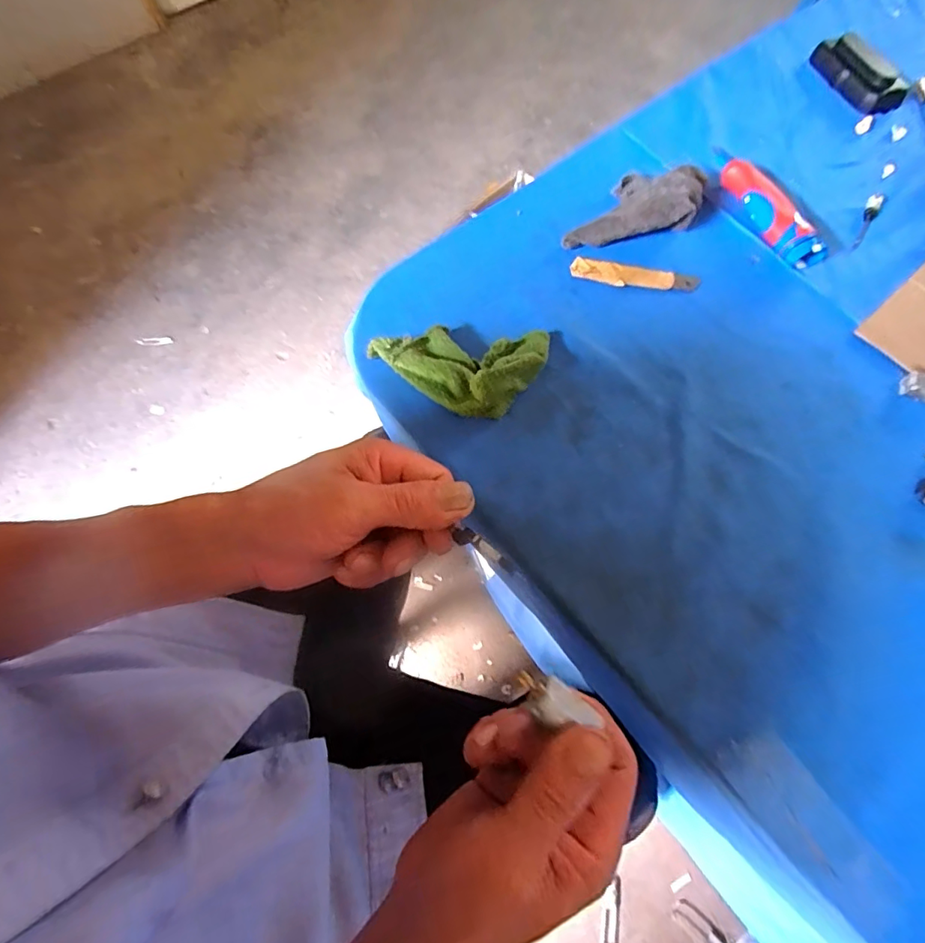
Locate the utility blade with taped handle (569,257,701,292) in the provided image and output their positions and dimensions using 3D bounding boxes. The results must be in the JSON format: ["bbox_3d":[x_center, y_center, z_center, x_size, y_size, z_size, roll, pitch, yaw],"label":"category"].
[{"bbox_3d":[0.158,-0.179,0.470,0.115,0.008,0.025,8,68,4],"label":"utility blade with taped handle"}]

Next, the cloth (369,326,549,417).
[{"bbox_3d":[-0.004,-0.084,0.413,0.143,0.034,0.076,0,68,1],"label":"cloth"}]

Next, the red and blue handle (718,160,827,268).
[{"bbox_3d":[0.288,-0.244,0.483,0.038,0.028,0.124,-23,69,-8],"label":"red and blue handle"}]

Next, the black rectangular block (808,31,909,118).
[{"bbox_3d":[0.440,-0.440,0.567,0.052,0.024,0.110,-19,69,-7],"label":"black rectangular block"}]

